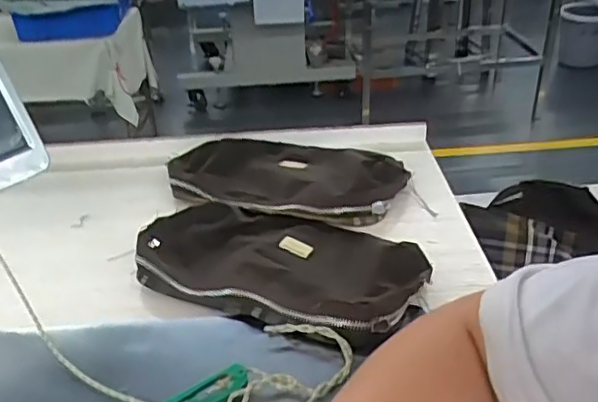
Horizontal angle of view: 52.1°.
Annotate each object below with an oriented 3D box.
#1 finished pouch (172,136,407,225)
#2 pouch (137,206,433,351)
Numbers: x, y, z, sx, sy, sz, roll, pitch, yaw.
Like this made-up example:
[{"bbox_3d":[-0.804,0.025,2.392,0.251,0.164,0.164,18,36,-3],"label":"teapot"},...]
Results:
[{"bbox_3d":[-0.014,-0.033,0.673,0.253,0.018,0.148,8,33,17],"label":"finished pouch"},{"bbox_3d":[-0.016,0.043,0.531,0.250,0.028,0.156,12,35,23],"label":"pouch"}]

